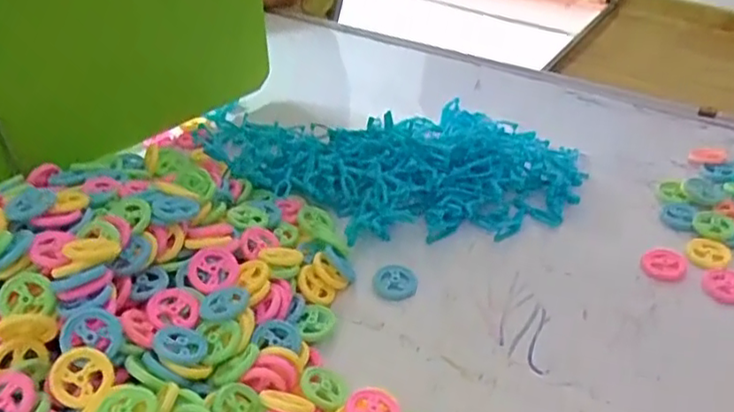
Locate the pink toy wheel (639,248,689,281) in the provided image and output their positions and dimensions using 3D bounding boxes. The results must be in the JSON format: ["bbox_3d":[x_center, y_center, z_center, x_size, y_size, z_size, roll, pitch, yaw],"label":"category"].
[{"bbox_3d":[0.212,0.041,0.454,0.032,0.004,0.027,-15,40,-19],"label":"pink toy wheel"}]

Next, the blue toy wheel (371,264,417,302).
[{"bbox_3d":[0.019,0.053,0.443,0.030,0.008,0.026,6,37,7],"label":"blue toy wheel"}]

